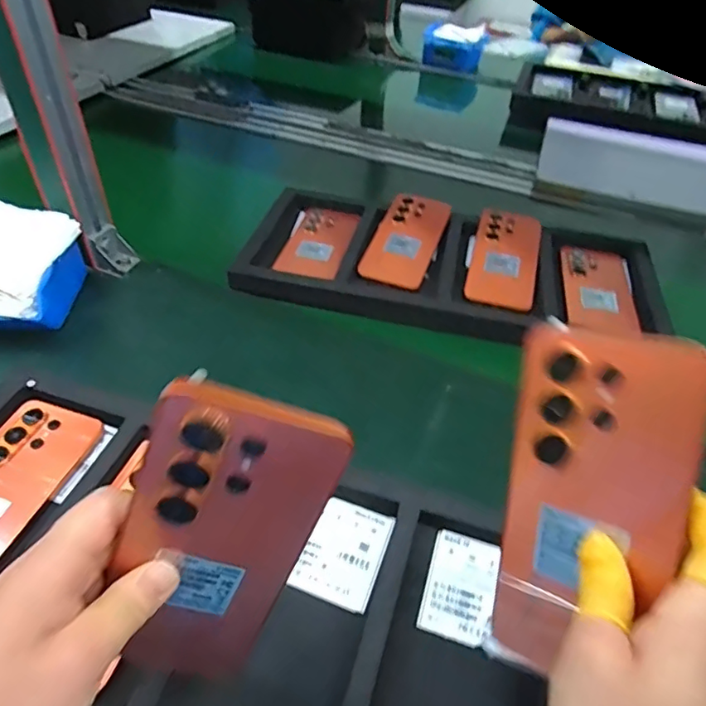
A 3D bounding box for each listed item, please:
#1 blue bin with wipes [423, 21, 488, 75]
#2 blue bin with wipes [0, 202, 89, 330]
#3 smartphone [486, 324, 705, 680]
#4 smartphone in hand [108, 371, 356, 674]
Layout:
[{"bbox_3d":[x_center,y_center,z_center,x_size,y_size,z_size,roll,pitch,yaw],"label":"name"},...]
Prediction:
[{"bbox_3d":[0.244,-0.731,1.274,0.143,0.076,0.118,11,45,6],"label":"blue bin with wipes"},{"bbox_3d":[-0.355,-0.078,0.542,0.139,0.084,0.130,4,44,-2],"label":"blue bin with wipes"},{"bbox_3d":[0.109,0.076,0.249,0.075,0.170,0.007,11,10,34],"label":"smartphone"},{"bbox_3d":[-0.064,0.089,0.240,0.075,0.166,0.011,19,27,-13],"label":"smartphone in hand"}]

